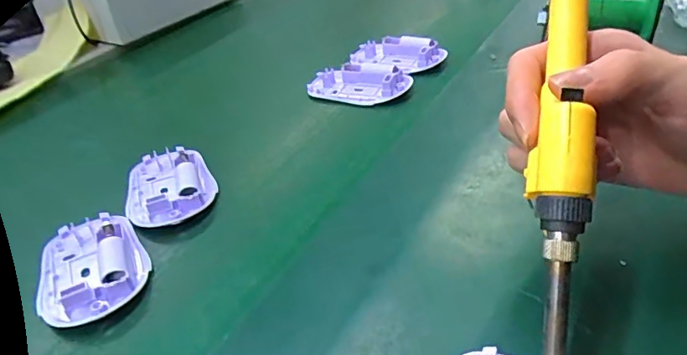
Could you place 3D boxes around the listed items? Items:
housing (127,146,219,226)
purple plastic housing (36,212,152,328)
[{"bbox_3d":[-0.125,0.000,0.356,0.059,0.014,0.084,-18,38,-17],"label":"housing"},{"bbox_3d":[-0.152,0.049,0.296,0.061,0.016,0.088,-24,40,-25],"label":"purple plastic housing"}]

